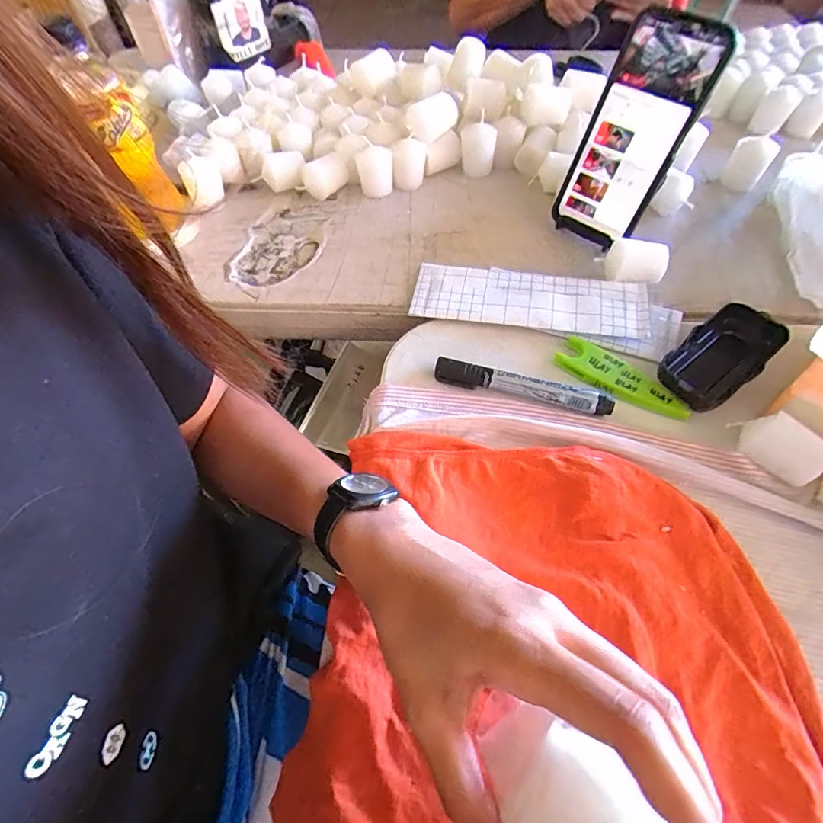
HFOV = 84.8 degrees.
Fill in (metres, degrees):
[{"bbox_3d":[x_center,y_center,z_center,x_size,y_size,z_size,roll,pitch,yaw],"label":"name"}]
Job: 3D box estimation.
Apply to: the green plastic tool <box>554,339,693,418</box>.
[{"bbox_3d":[0.164,-0.023,0.356,0.103,0.012,0.034,38,66,24],"label":"green plastic tool"}]

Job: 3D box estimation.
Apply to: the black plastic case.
[{"bbox_3d":[0.248,-0.044,0.362,0.117,0.026,0.053,-37,62,-19],"label":"black plastic case"}]

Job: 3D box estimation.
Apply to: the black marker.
[{"bbox_3d":[0.085,-0.018,0.348,0.135,0.012,0.019,15,59,12],"label":"black marker"}]

